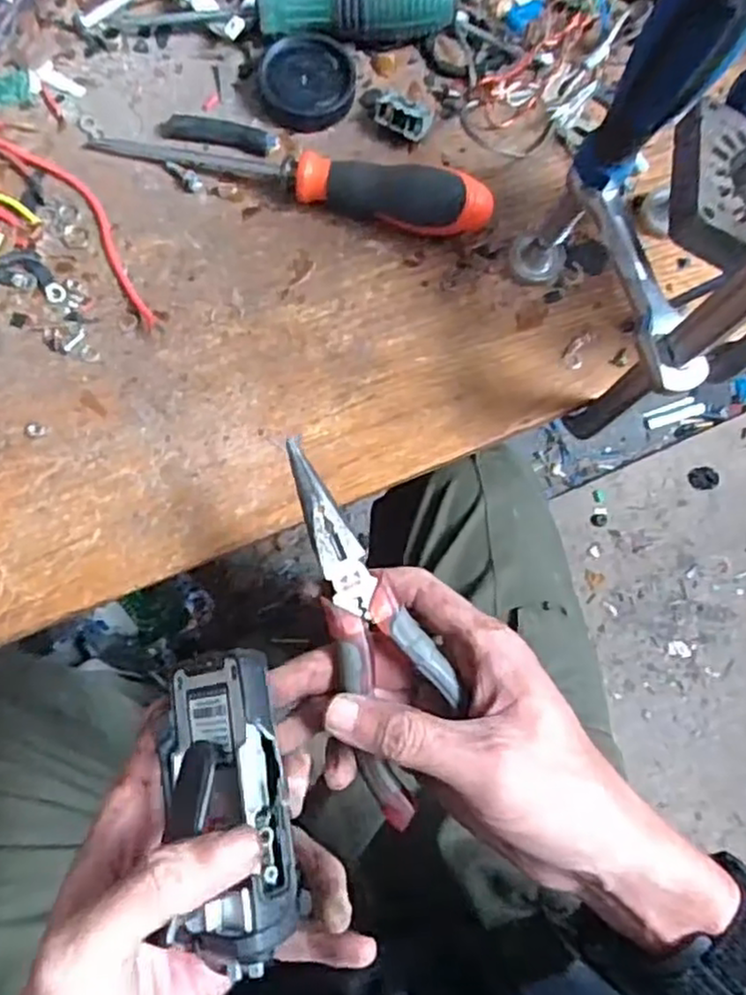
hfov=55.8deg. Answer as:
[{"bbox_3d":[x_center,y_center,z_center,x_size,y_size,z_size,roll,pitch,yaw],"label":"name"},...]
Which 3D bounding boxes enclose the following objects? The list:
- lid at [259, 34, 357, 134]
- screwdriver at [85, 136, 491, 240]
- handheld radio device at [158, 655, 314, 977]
[{"bbox_3d":[-0.036,-0.232,0.390,0.050,0.012,0.053,1,76,-2],"label":"lid"},{"bbox_3d":[-0.044,-0.170,0.365,0.210,0.034,0.025,14,76,2],"label":"screwdriver"},{"bbox_3d":[-0.052,0.107,0.249,0.042,0.032,0.101,-12,67,-5],"label":"handheld radio device"}]

